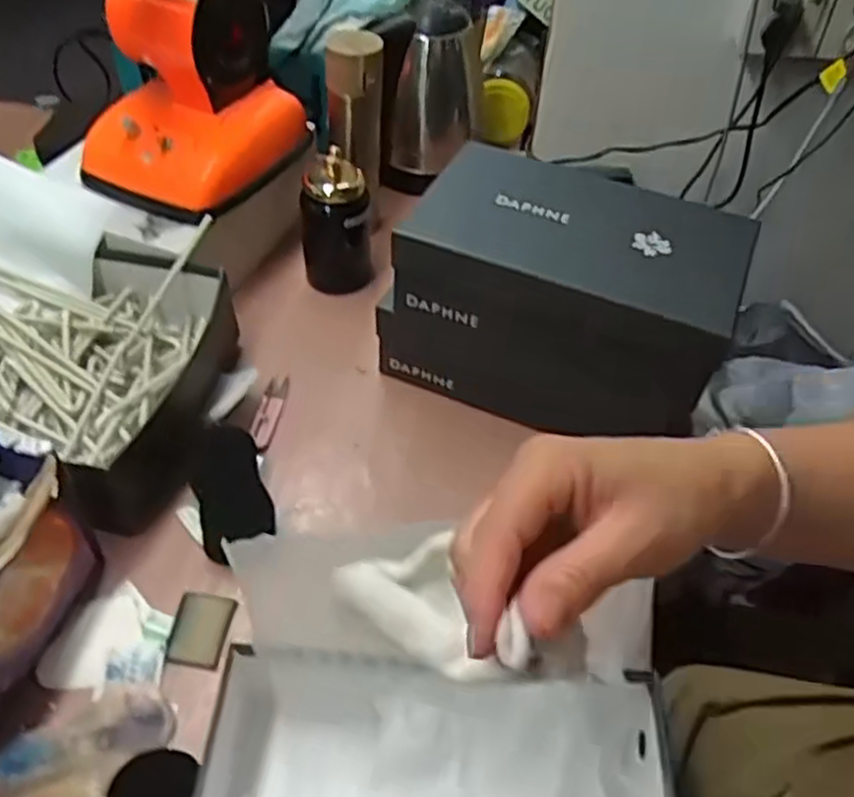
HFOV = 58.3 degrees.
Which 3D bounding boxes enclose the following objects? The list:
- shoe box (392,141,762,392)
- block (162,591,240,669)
[{"bbox_3d":[0.137,-0.128,0.716,0.297,0.097,0.161,19,49,13],"label":"shoe box"},{"bbox_3d":[-0.183,0.184,0.614,0.048,0.011,0.056,12,48,6],"label":"block"}]

